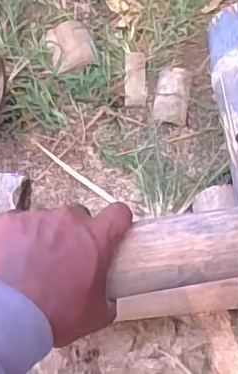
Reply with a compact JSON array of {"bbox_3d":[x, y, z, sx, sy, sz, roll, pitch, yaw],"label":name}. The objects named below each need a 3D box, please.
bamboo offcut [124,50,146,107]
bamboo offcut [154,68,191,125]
[{"bbox_3d":[0.024,-0.158,0.822,0.030,0.008,0.096,-1,59,3],"label":"bamboo offcut"},{"bbox_3d":[0.077,-0.132,0.812,0.047,0.013,0.099,5,59,7],"label":"bamboo offcut"}]

